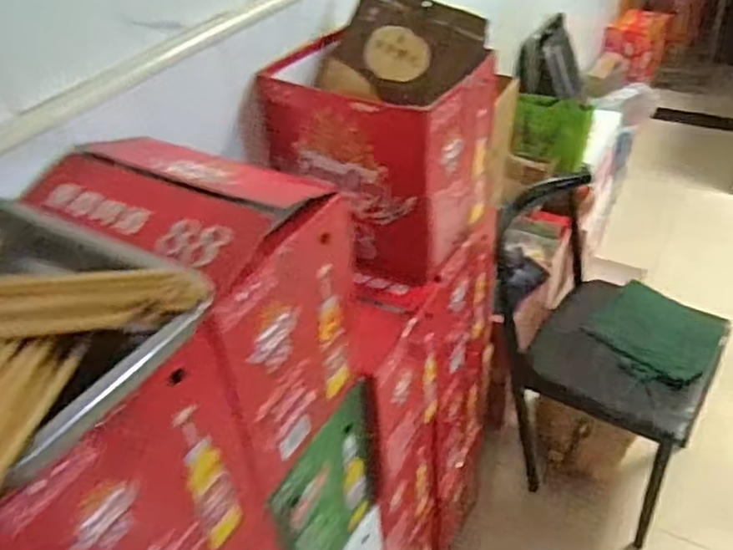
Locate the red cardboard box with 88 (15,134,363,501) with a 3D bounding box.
[{"bbox_3d":[-0.159,0.024,0.731,0.231,0.300,0.207,20,45,27],"label":"red cardboard box with 88"}]

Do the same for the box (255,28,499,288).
[{"bbox_3d":[0.013,-0.178,1.008,0.302,0.270,0.195,17,43,24],"label":"box"}]

